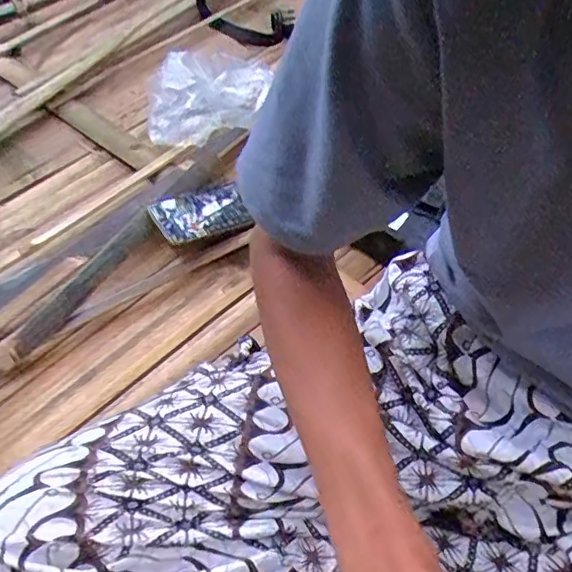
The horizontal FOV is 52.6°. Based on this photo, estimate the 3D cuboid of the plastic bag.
[{"bbox_3d":[-0.117,-0.281,0.823,0.186,0.071,0.158,-19,57,-8],"label":"plastic bag"}]

